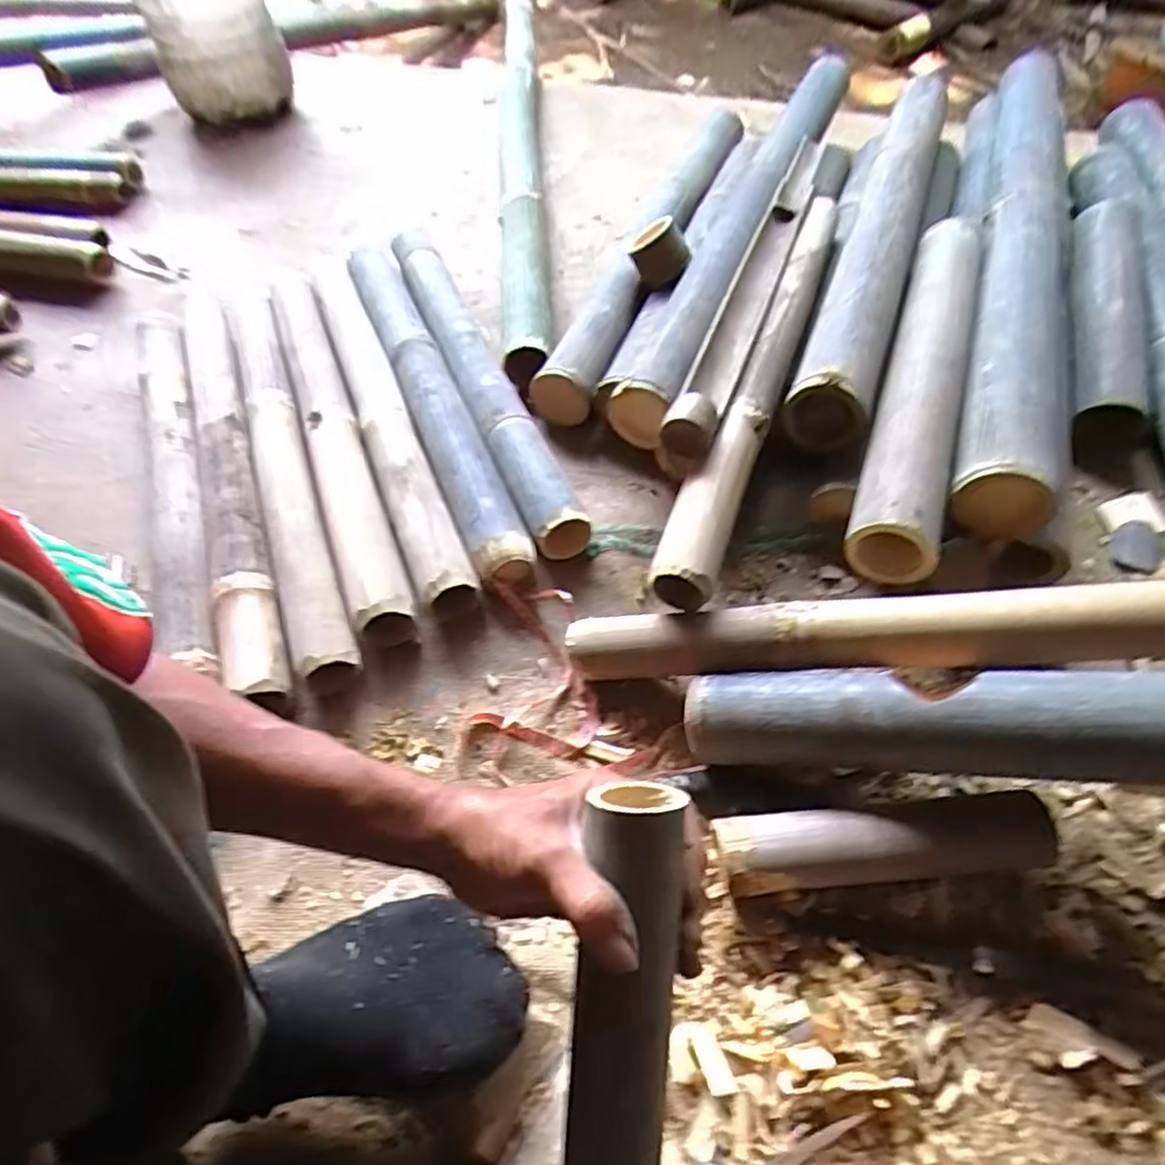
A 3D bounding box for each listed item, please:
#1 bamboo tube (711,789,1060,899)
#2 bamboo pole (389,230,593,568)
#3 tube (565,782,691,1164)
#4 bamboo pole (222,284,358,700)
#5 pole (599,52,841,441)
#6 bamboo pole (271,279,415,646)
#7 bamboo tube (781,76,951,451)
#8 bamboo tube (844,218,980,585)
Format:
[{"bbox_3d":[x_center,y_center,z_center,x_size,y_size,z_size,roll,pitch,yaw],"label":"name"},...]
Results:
[{"bbox_3d":[0.219,0.195,0.517,0.237,0.059,0.060,-5,55,0],"label":"bamboo tube"},{"bbox_3d":[-0.135,-0.267,0.883,0.070,0.068,0.619,-19,56,-10],"label":"bamboo pole"},{"bbox_3d":[0.020,0.224,0.363,0.051,0.048,0.229,4,89,6],"label":"tube"},{"bbox_3d":[-0.352,-0.153,0.814,0.059,0.057,0.662,-20,57,-11],"label":"bamboo pole"},{"bbox_3d":[0.217,-0.489,0.930,0.072,0.071,0.867,18,58,15],"label":"pole"},{"bbox_3d":[-0.301,-0.184,0.829,0.063,0.067,0.621,-20,57,-11],"label":"bamboo pole"},{"bbox_3d":[0.374,-0.438,0.873,0.085,0.096,0.708,17,58,15],"label":"bamboo tube"},{"bbox_3d":[0.354,-0.220,0.723,0.071,0.067,0.509,17,58,14],"label":"bamboo tube"}]

